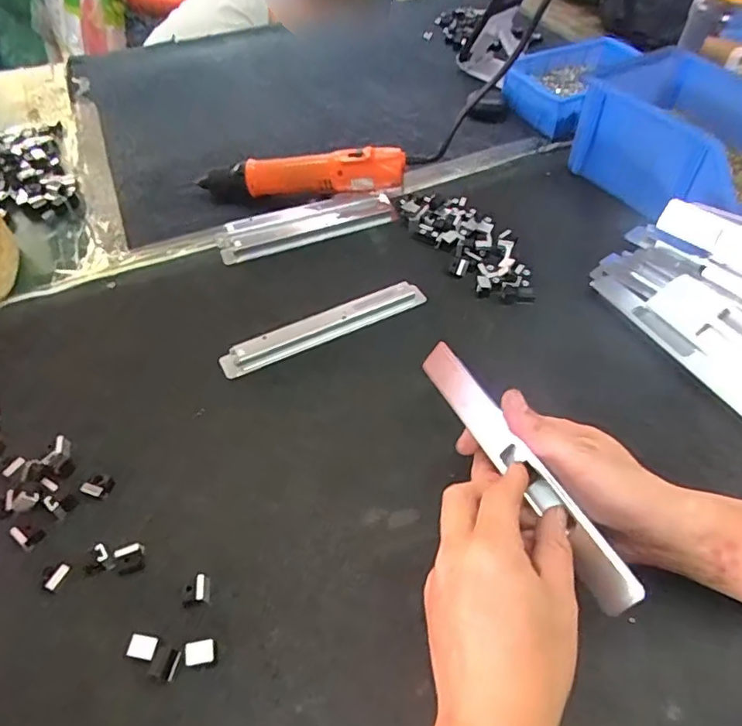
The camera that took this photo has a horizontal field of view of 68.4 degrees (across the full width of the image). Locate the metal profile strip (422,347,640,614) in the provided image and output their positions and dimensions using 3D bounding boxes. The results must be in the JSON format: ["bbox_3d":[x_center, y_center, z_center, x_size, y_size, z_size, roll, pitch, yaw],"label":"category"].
[{"bbox_3d":[0.098,0.066,0.369,0.007,0.028,0.207,8,39,-48],"label":"metal profile strip"}]

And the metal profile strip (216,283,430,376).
[{"bbox_3d":[-0.043,-0.036,0.528,0.204,0.017,0.028,-21,55,-16],"label":"metal profile strip"}]

